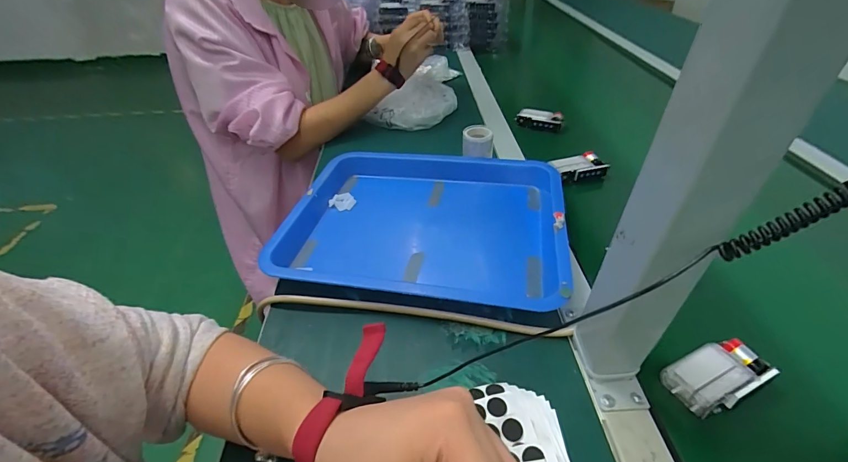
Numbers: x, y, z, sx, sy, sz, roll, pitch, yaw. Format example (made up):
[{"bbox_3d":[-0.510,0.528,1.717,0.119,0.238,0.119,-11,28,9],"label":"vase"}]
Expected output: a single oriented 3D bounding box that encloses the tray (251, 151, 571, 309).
[{"bbox_3d":[0.001,-0.016,0.466,0.324,0.036,0.248,5,41,10],"label":"tray"}]

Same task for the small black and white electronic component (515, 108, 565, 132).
[{"bbox_3d":[0.207,-0.199,0.678,0.083,0.033,0.023,20,45,26],"label":"small black and white electronic component"}]

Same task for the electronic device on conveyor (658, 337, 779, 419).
[{"bbox_3d":[0.238,0.116,0.307,0.076,0.020,0.041,-16,41,-14],"label":"electronic device on conveyor"}]

